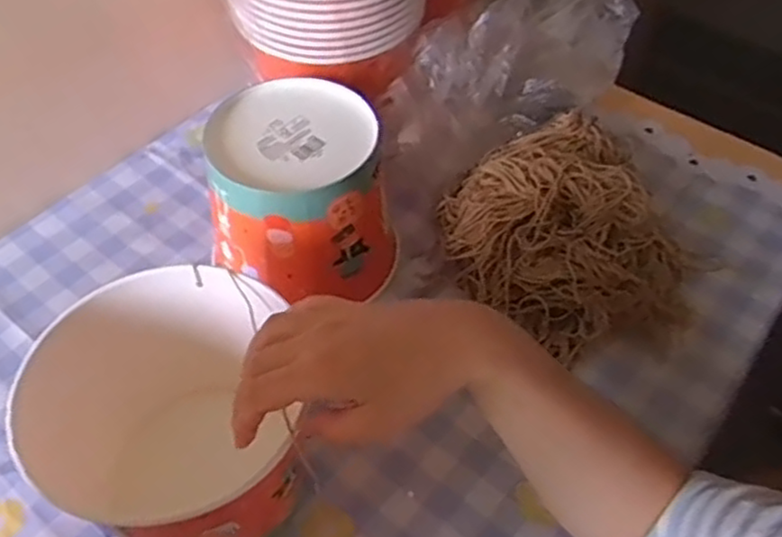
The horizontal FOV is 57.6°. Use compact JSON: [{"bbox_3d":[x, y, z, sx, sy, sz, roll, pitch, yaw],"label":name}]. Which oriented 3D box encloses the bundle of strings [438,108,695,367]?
[{"bbox_3d":[0.154,-0.039,0.605,0.193,0.074,0.205,1,51,-1],"label":"bundle of strings"}]

